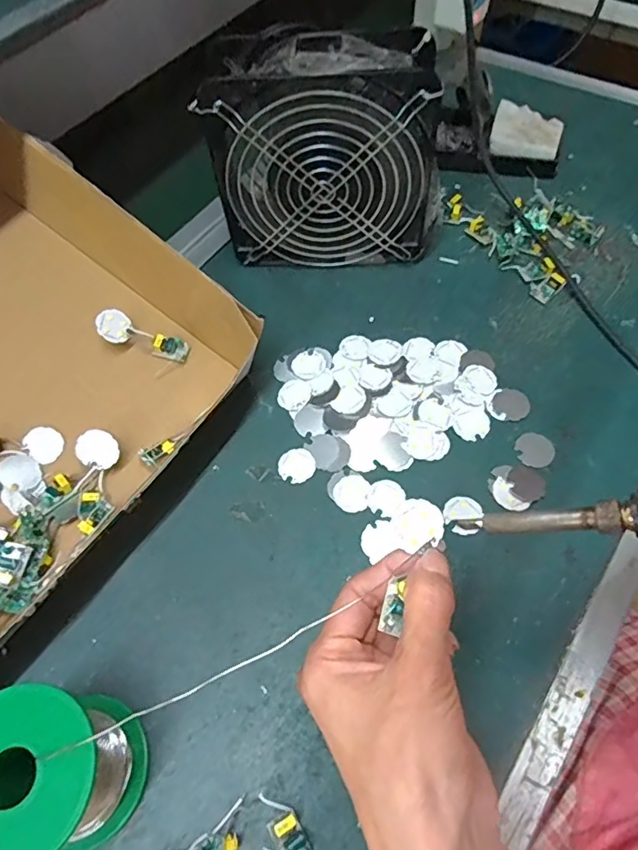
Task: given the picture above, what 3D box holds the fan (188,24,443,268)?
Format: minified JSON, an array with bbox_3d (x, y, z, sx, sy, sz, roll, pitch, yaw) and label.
[{"bbox_3d":[0.007,-0.190,0.391,0.155,0.149,0.057,0,62,2],"label":"fan"}]

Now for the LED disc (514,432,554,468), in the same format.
[{"bbox_3d":[0.142,0.016,0.356,0.024,0.004,0.024,-1,62,2],"label":"LED disc"}]

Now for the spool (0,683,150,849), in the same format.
[{"bbox_3d":[-0.126,0.161,0.252,0.068,0.073,0.066,-1,62,2],"label":"spool"}]

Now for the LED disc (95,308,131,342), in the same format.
[{"bbox_3d":[-0.144,-0.070,0.378,0.022,0.004,0.023,6,79,-30],"label":"LED disc"}]

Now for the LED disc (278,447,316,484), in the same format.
[{"bbox_3d":[-0.015,0.027,0.360,0.024,0.004,0.025,-1,62,2],"label":"LED disc"}]

